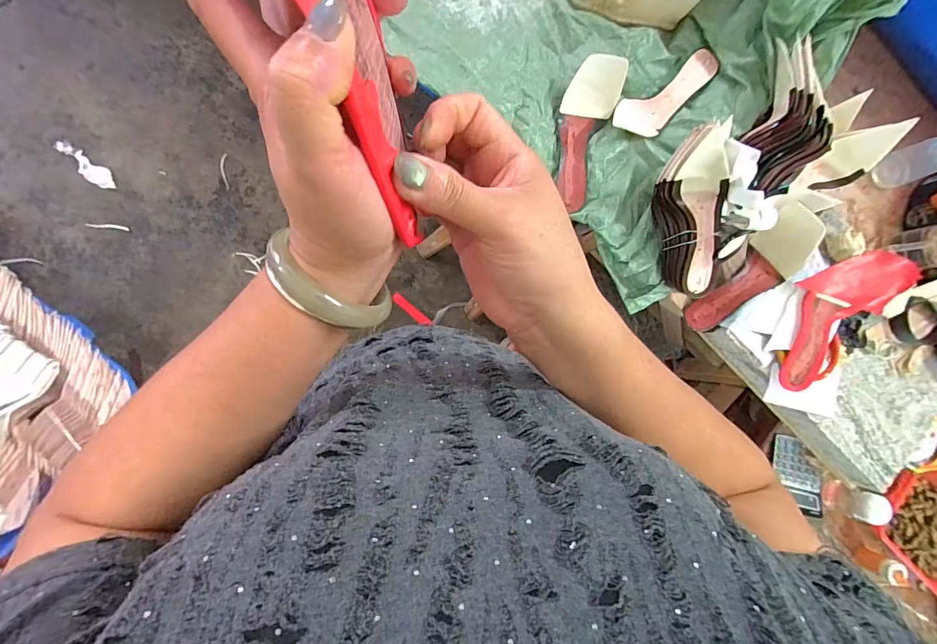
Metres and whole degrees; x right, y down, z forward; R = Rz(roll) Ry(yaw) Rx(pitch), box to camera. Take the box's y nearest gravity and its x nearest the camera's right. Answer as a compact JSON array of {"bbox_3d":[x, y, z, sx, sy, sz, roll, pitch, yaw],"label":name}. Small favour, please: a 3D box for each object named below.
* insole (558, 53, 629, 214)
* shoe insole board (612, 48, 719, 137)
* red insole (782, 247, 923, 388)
[{"bbox_3d":[0.187,-0.297,0.692,0.081,0.057,0.229,9,100,-9],"label":"insole"},{"bbox_3d":[0.331,-0.372,0.716,0.196,0.030,0.071,-34,93,-9],"label":"shoe insole board"},{"bbox_3d":[0.565,0.001,0.665,0.110,0.067,0.227,24,109,-7],"label":"red insole"}]

